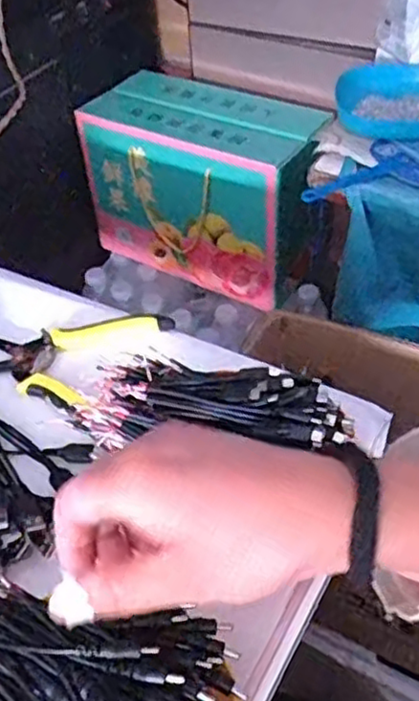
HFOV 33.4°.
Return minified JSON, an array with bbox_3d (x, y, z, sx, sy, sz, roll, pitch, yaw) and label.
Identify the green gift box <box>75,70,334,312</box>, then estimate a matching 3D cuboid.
[{"bbox_3d":[-0.006,-0.244,1.039,0.333,0.237,0.153,21,50,22],"label":"green gift box"}]

